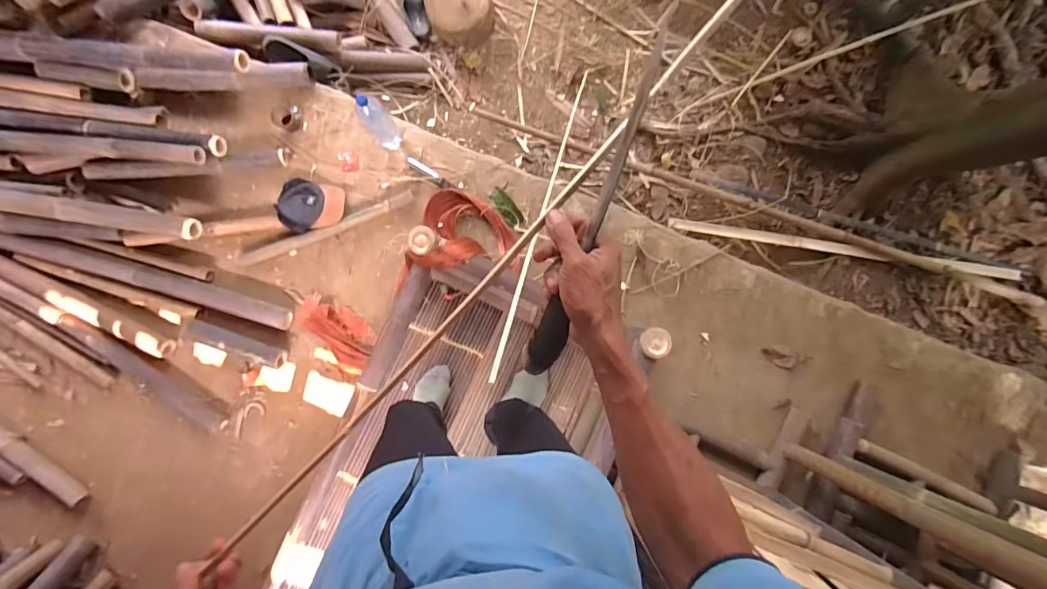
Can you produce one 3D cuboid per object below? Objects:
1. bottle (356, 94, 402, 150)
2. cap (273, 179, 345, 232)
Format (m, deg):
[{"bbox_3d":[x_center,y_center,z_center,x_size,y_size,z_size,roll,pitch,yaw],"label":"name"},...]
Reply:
[{"bbox_3d":[-0.483,-0.574,1.523,0.097,0.313,0.089,0,89,-2],"label":"bottle"},{"bbox_3d":[-0.765,-0.316,1.624,0.220,0.084,0.191,7,89,-3],"label":"cap"}]

